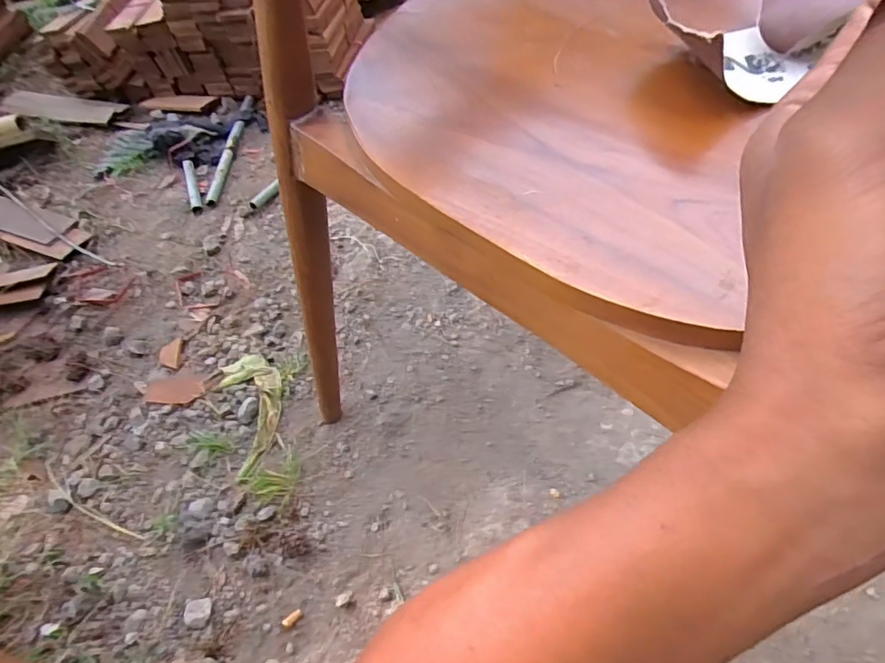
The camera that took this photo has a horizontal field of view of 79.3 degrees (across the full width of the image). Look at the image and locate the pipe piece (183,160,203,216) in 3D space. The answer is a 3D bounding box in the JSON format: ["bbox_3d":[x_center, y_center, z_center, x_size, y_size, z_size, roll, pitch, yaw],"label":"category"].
[{"bbox_3d":[-0.505,-0.295,1.078,0.023,0.018,0.164,-20,56,-10],"label":"pipe piece"}]

